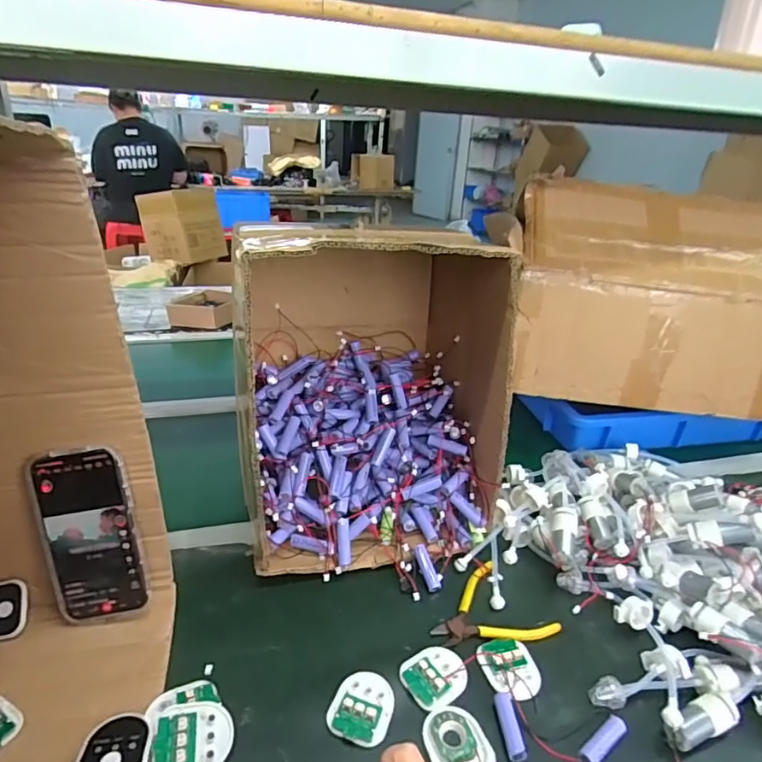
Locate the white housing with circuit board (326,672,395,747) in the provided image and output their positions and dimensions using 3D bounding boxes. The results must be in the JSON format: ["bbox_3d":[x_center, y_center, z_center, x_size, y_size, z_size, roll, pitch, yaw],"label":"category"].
[{"bbox_3d":[-0.015,0.279,0.450,0.049,0.011,0.058,12,27,16],"label":"white housing with circuit board"}]

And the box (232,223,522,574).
[{"bbox_3d":[-0.023,-0.005,0.653,0.283,0.354,0.308,-2,26,-12],"label":"box"}]

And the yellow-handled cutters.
[{"bbox_3d":[0.109,0.241,0.535,0.105,0.014,0.099,-16,32,-35],"label":"yellow-handled cutters"}]

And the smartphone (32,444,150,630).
[{"bbox_3d":[-0.272,0.145,0.492,0.079,0.168,0.013,-7,11,-8],"label":"smartphone"}]

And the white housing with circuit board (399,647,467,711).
[{"bbox_3d":[0.050,0.266,0.479,0.059,0.008,0.054,-12,30,-30],"label":"white housing with circuit board"}]

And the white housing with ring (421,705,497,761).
[{"bbox_3d":[0.062,0.288,0.419,0.049,0.008,0.060,-7,27,-21],"label":"white housing with ring"}]

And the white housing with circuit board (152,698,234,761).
[{"bbox_3d":[-0.147,0.279,0.412,0.058,0.010,0.052,-4,48,-23],"label":"white housing with circuit board"}]

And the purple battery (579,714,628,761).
[{"bbox_3d":[0.182,0.294,0.428,0.057,0.017,0.015,-15,31,-34],"label":"purple battery"}]

